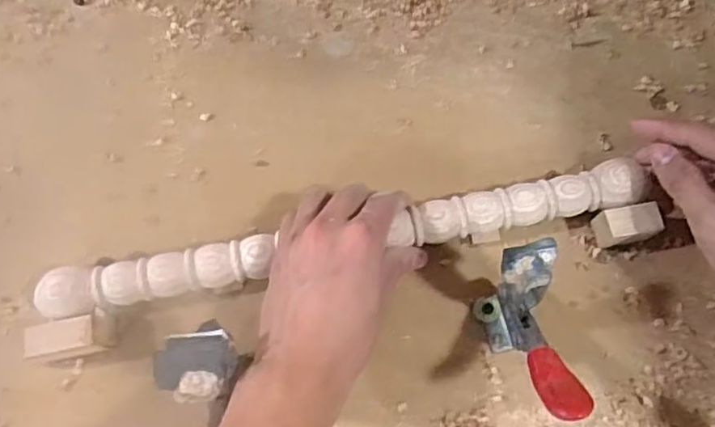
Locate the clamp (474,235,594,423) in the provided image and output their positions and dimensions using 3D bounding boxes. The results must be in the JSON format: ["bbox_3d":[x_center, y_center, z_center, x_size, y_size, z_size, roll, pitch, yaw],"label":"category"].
[{"bbox_3d":[0.102,0.075,0.395,0.032,0.097,0.094,-7,73,-3],"label":"clamp"}]

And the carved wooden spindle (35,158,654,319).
[{"bbox_3d":[-0.006,0.017,0.444,0.408,0.023,0.032,-10,73,-3],"label":"carved wooden spindle"}]

